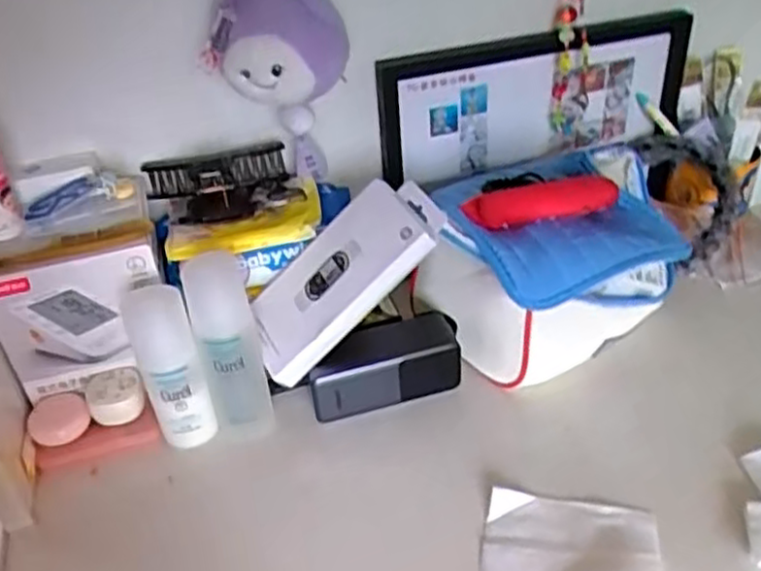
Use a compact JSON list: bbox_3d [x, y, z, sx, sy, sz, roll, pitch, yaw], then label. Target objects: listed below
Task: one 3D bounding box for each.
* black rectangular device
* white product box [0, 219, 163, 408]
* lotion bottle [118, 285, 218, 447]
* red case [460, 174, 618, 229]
[{"bbox_3d":[0.001,0.067,0.647,0.128,0.054,0.052,-12,37,-10],"label":"black rectangular device"},{"bbox_3d":[-0.242,0.020,0.615,0.134,0.123,0.044,-10,37,-7],"label":"white product box"},{"bbox_3d":[-0.167,0.065,0.596,0.048,0.134,0.049,-19,39,-18],"label":"lotion bottle"},{"bbox_3d":[0.136,-0.072,0.625,0.125,0.028,0.033,-6,36,-2],"label":"red case"}]

